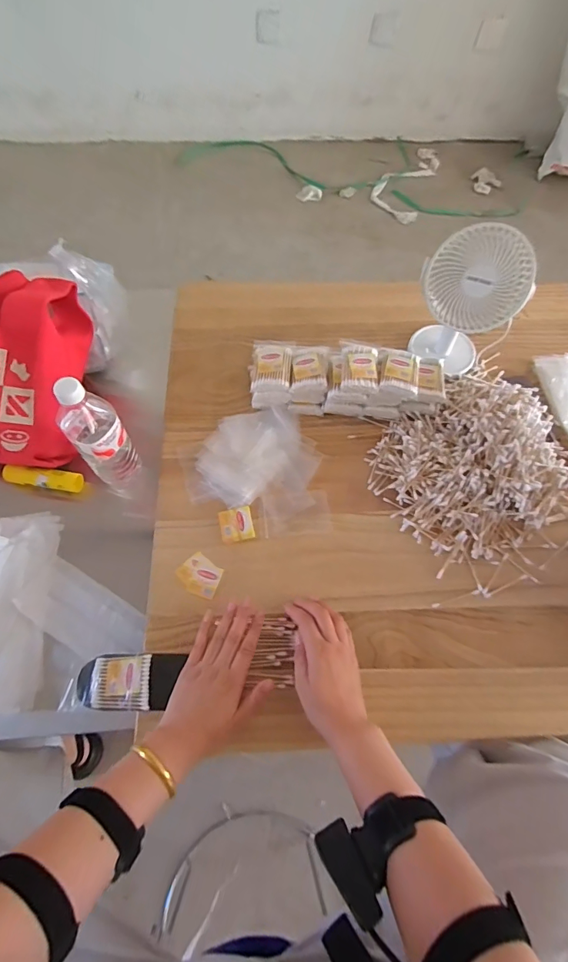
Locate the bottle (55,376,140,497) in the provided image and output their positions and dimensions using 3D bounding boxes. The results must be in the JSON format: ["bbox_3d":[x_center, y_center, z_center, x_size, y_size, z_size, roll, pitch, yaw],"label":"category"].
[{"bbox_3d":[-0.256,-0.058,0.601,0.069,0.235,0.063,-37,71,-18],"label":"bottle"}]

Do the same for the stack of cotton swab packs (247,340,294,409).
[{"bbox_3d":[-0.020,-0.166,0.679,0.070,0.067,0.093,3,64,-1],"label":"stack of cotton swab packs"}]

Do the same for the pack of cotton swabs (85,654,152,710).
[{"bbox_3d":[-0.202,0.247,0.527,0.076,0.016,0.058,-2,64,-3],"label":"pack of cotton swabs"}]

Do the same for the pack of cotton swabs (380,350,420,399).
[{"bbox_3d":[0.176,-0.162,0.651,0.056,0.022,0.074,11,64,3],"label":"pack of cotton swabs"}]

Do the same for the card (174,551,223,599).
[{"bbox_3d":[-0.113,0.129,0.585,0.057,0.006,0.047,31,67,12],"label":"card"}]

